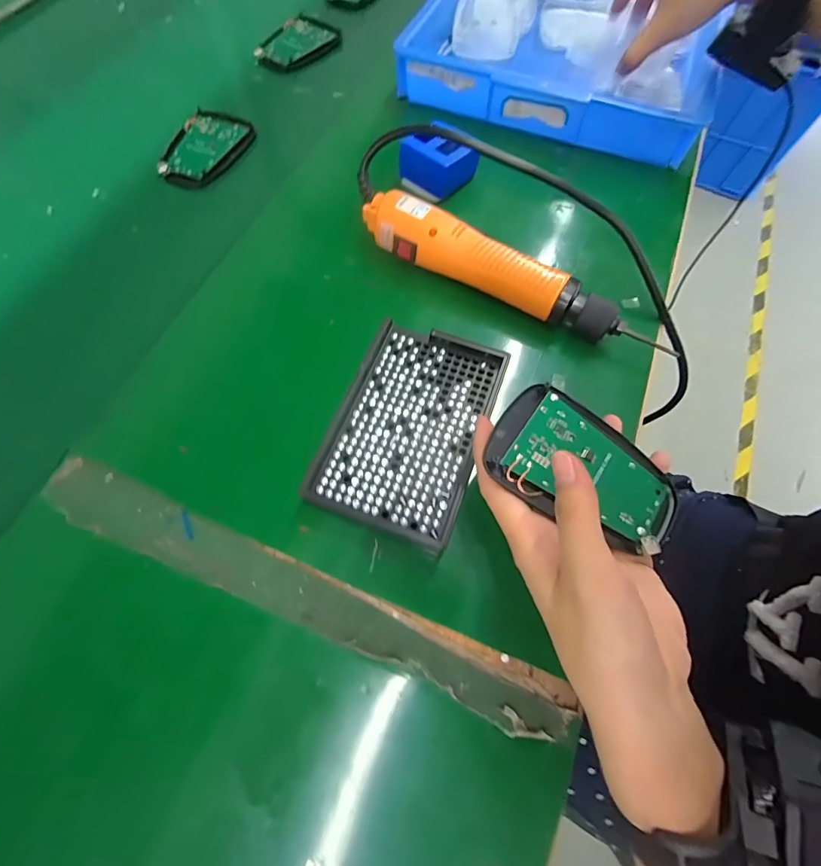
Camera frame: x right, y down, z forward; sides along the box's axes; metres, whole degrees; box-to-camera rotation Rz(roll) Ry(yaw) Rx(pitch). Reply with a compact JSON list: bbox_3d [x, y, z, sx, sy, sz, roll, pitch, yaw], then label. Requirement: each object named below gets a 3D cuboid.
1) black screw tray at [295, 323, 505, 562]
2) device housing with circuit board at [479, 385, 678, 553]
[{"bbox_3d":[0.000,-0.007,0.266,0.091,0.010,0.134,21,67,5],"label":"black screw tray"},{"bbox_3d":[0.087,0.018,0.214,0.094,0.009,0.063,35,72,14],"label":"device housing with circuit board"}]

